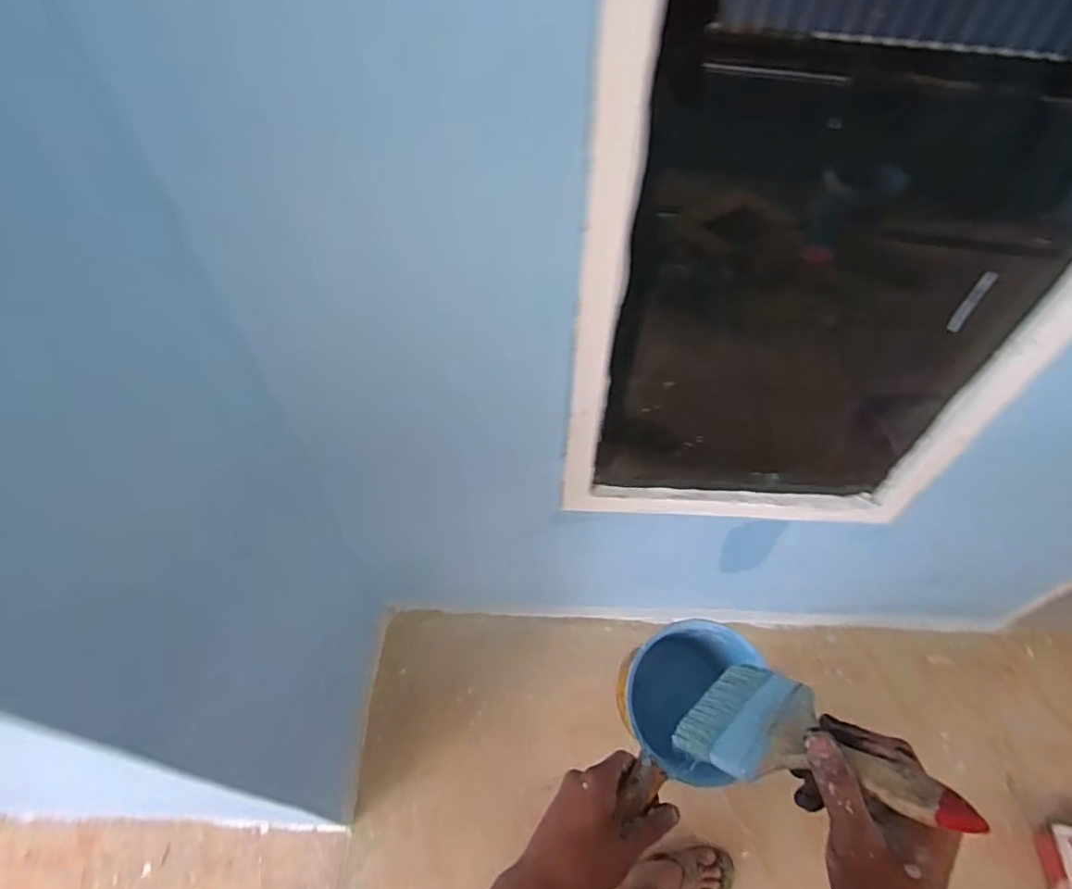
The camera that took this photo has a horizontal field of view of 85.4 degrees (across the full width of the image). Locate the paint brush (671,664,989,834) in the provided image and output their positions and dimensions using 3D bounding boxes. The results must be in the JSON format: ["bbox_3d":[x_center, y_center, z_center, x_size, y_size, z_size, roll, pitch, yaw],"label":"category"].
[{"bbox_3d":[0.193,0.214,0.412,0.090,0.016,0.196,-42,21,-27],"label":"paint brush"}]

